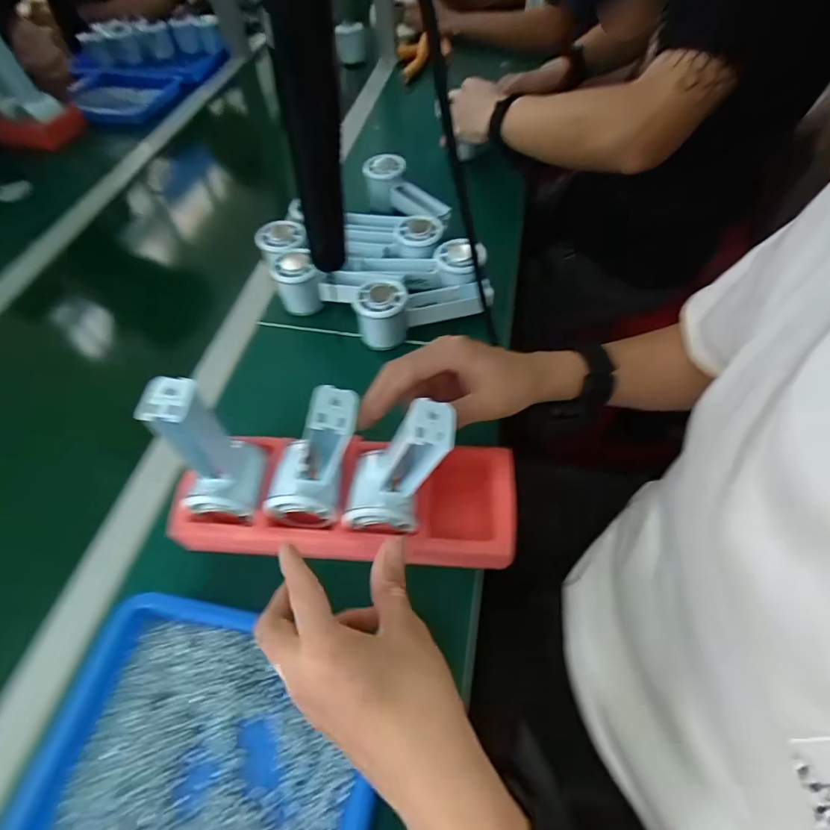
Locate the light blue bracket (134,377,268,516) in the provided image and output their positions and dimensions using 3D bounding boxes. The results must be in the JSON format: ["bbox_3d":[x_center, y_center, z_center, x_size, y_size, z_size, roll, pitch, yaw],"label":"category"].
[{"bbox_3d":[-0.154,0.024,0.334,0.050,0.122,0.060,0,55,3],"label":"light blue bracket"}]

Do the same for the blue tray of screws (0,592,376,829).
[{"bbox_3d":[-0.144,0.230,0.309,0.231,0.028,0.173,8,56,8],"label":"blue tray of screws"}]

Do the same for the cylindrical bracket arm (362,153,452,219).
[{"bbox_3d":[-0.014,-0.310,0.639,0.140,0.047,0.062,36,63,10],"label":"cylindrical bracket arm"}]

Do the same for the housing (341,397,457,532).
[{"bbox_3d":[-0.014,0.043,0.320,0.048,0.129,0.038,5,53,-17],"label":"housing"}]

